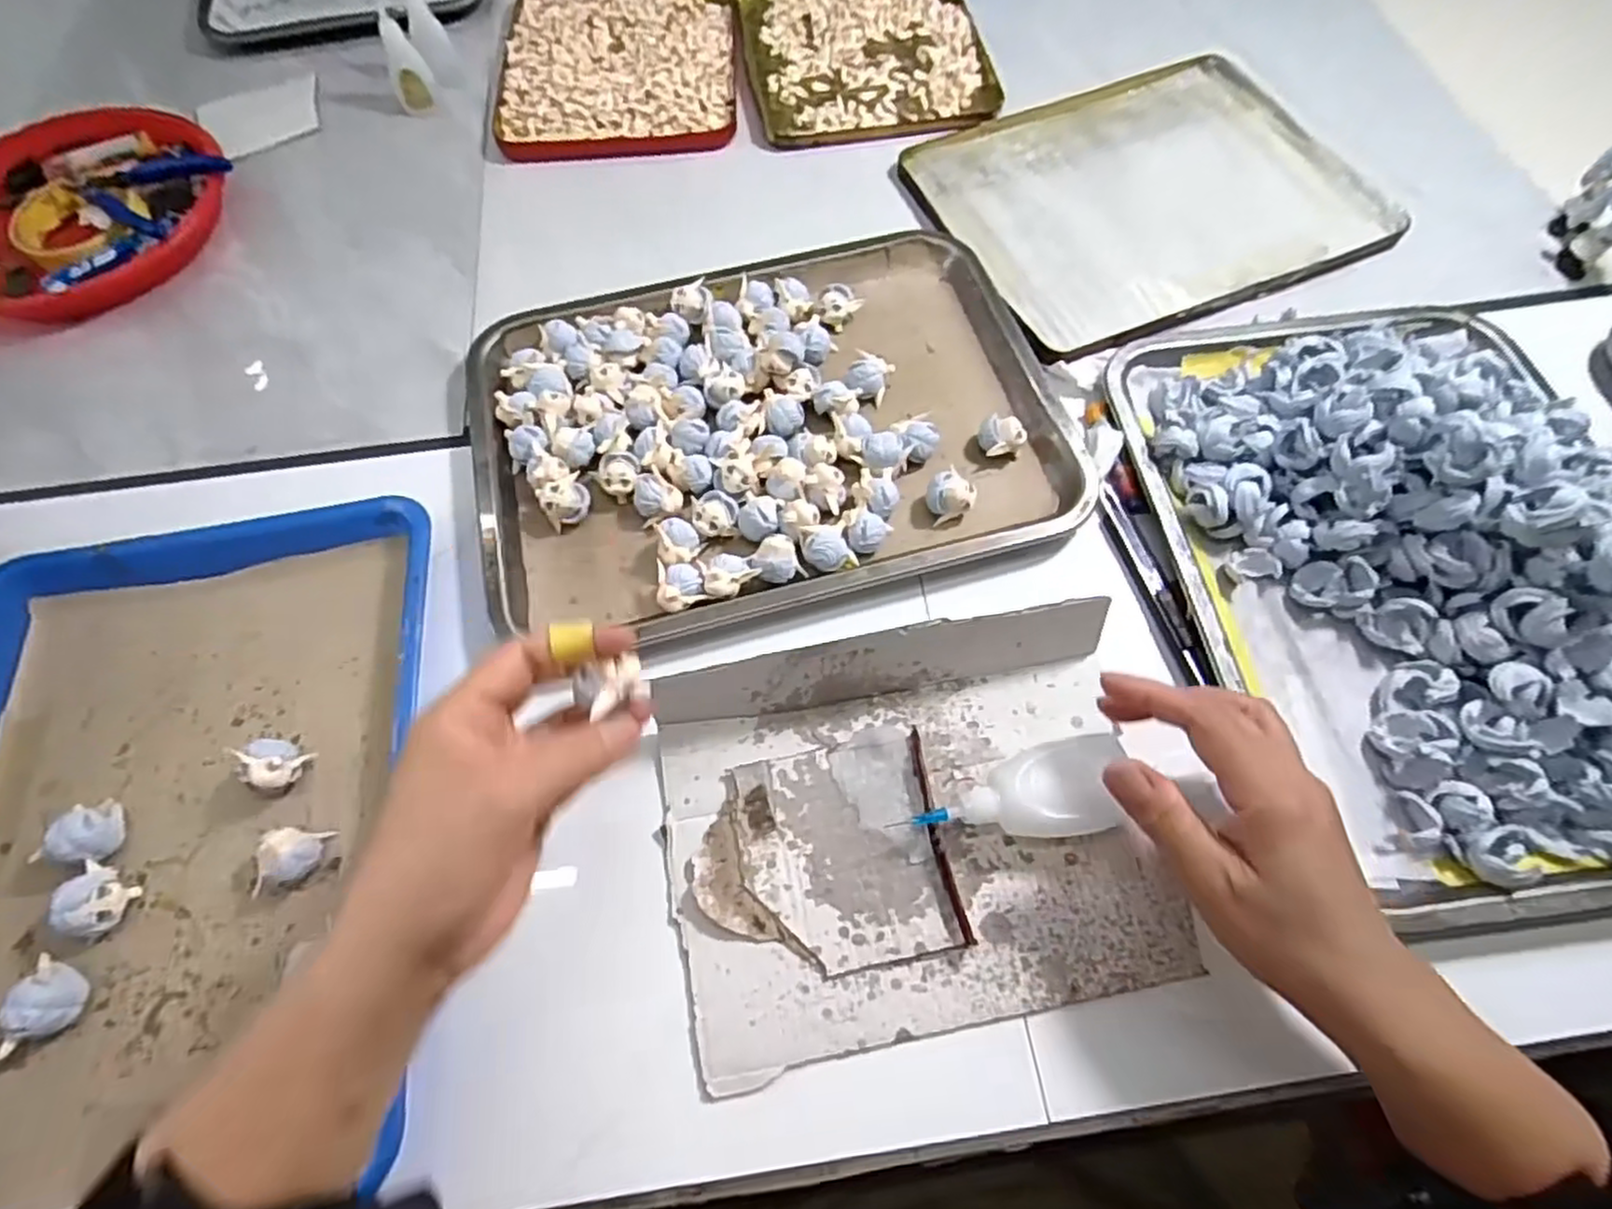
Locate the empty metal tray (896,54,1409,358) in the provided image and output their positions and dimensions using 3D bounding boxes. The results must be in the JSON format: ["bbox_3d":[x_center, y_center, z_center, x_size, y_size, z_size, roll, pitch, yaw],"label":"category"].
[{"bbox_3d":[0.250,-0.307,0.527,0.291,0.017,0.238,-21,67,-7],"label":"empty metal tray"}]

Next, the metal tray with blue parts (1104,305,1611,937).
[{"bbox_3d":[0.323,-0.030,0.369,0.235,0.076,0.345,-7,66,-1],"label":"metal tray with blue parts"}]

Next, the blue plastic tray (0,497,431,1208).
[{"bbox_3d":[-0.315,0.112,0.347,0.251,0.027,0.335,-8,66,-2],"label":"blue plastic tray"}]

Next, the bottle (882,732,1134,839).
[{"bbox_3d":[0.100,0.093,0.338,0.104,0.030,0.042,-13,66,-4],"label":"bottle"}]

